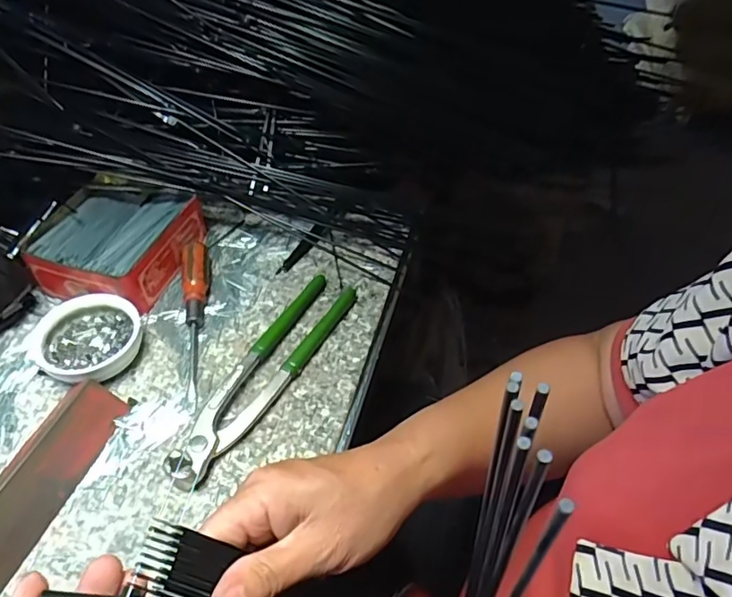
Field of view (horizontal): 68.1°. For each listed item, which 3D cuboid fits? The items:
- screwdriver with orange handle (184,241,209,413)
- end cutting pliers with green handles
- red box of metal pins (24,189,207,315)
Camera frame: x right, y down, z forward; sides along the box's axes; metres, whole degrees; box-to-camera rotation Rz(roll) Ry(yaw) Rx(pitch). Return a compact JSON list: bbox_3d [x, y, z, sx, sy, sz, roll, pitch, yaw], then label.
[{"bbox_3d":[-0.132,0.014,0.420,0.018,0.026,0.145,-7,48,-9],"label":"screwdriver with orange handle"},{"bbox_3d":[-0.074,0.049,0.397,0.044,0.020,0.198,22,51,17],"label":"end cutting pliers with green handles"},{"bbox_3d":[-0.209,-0.045,0.456,0.103,0.041,0.112,9,48,6],"label":"red box of metal pins"}]

